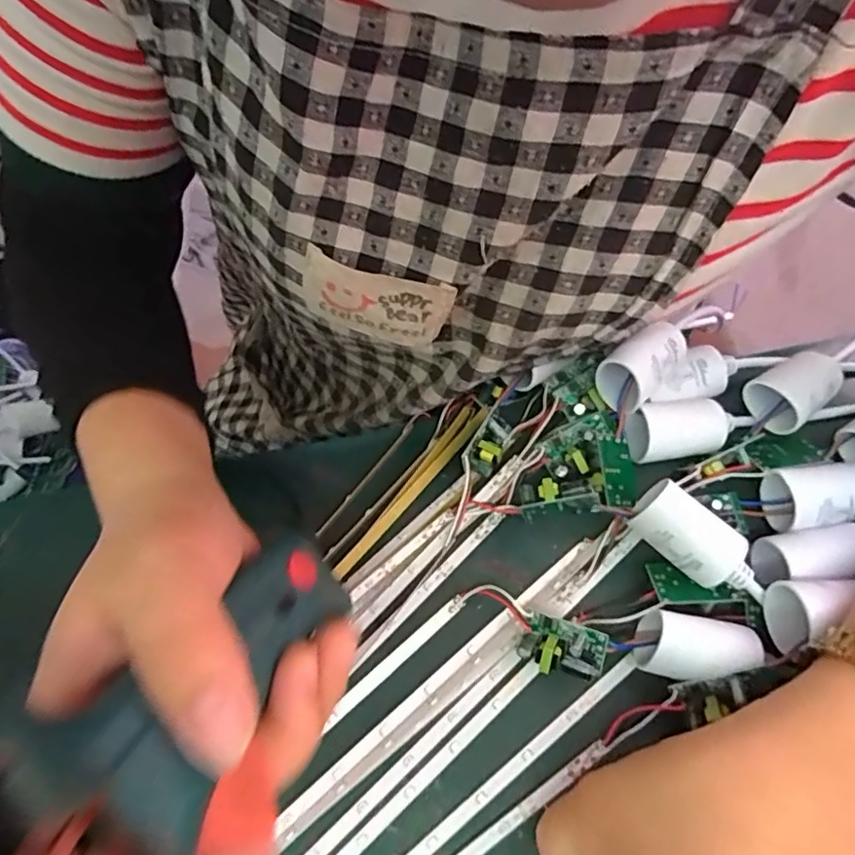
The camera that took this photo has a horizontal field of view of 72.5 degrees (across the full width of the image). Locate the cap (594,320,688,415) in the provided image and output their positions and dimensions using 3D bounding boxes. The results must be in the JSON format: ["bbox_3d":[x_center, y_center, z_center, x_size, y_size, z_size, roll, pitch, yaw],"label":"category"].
[{"bbox_3d":[0.103,-0.030,0.283,0.042,0.031,0.029,-42,66,-18],"label":"cap"}]

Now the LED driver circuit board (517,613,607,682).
[{"bbox_3d":[0.058,0.095,0.251,0.034,0.021,0.023,17,64,13],"label":"LED driver circuit board"}]

